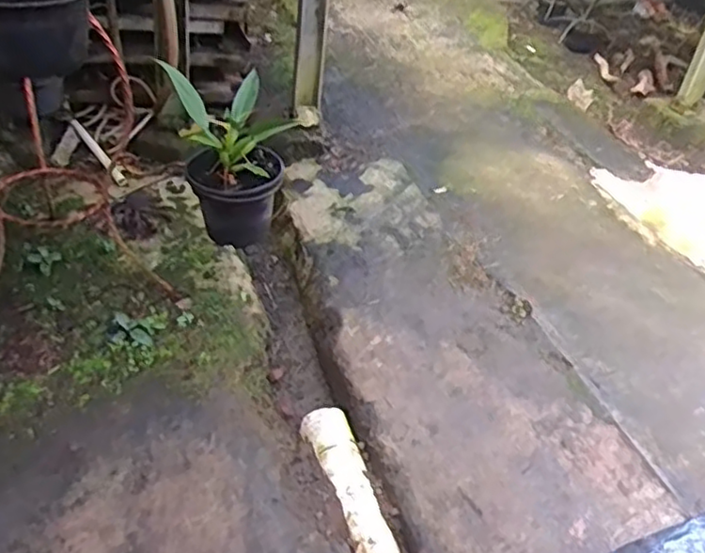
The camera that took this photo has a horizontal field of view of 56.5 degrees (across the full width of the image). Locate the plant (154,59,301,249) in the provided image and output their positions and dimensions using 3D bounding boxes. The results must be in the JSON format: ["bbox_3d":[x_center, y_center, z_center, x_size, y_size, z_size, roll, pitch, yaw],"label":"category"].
[{"bbox_3d":[-0.229,-0.223,1.183,0.180,0.253,0.271,-10,43,-23],"label":"plant"}]

